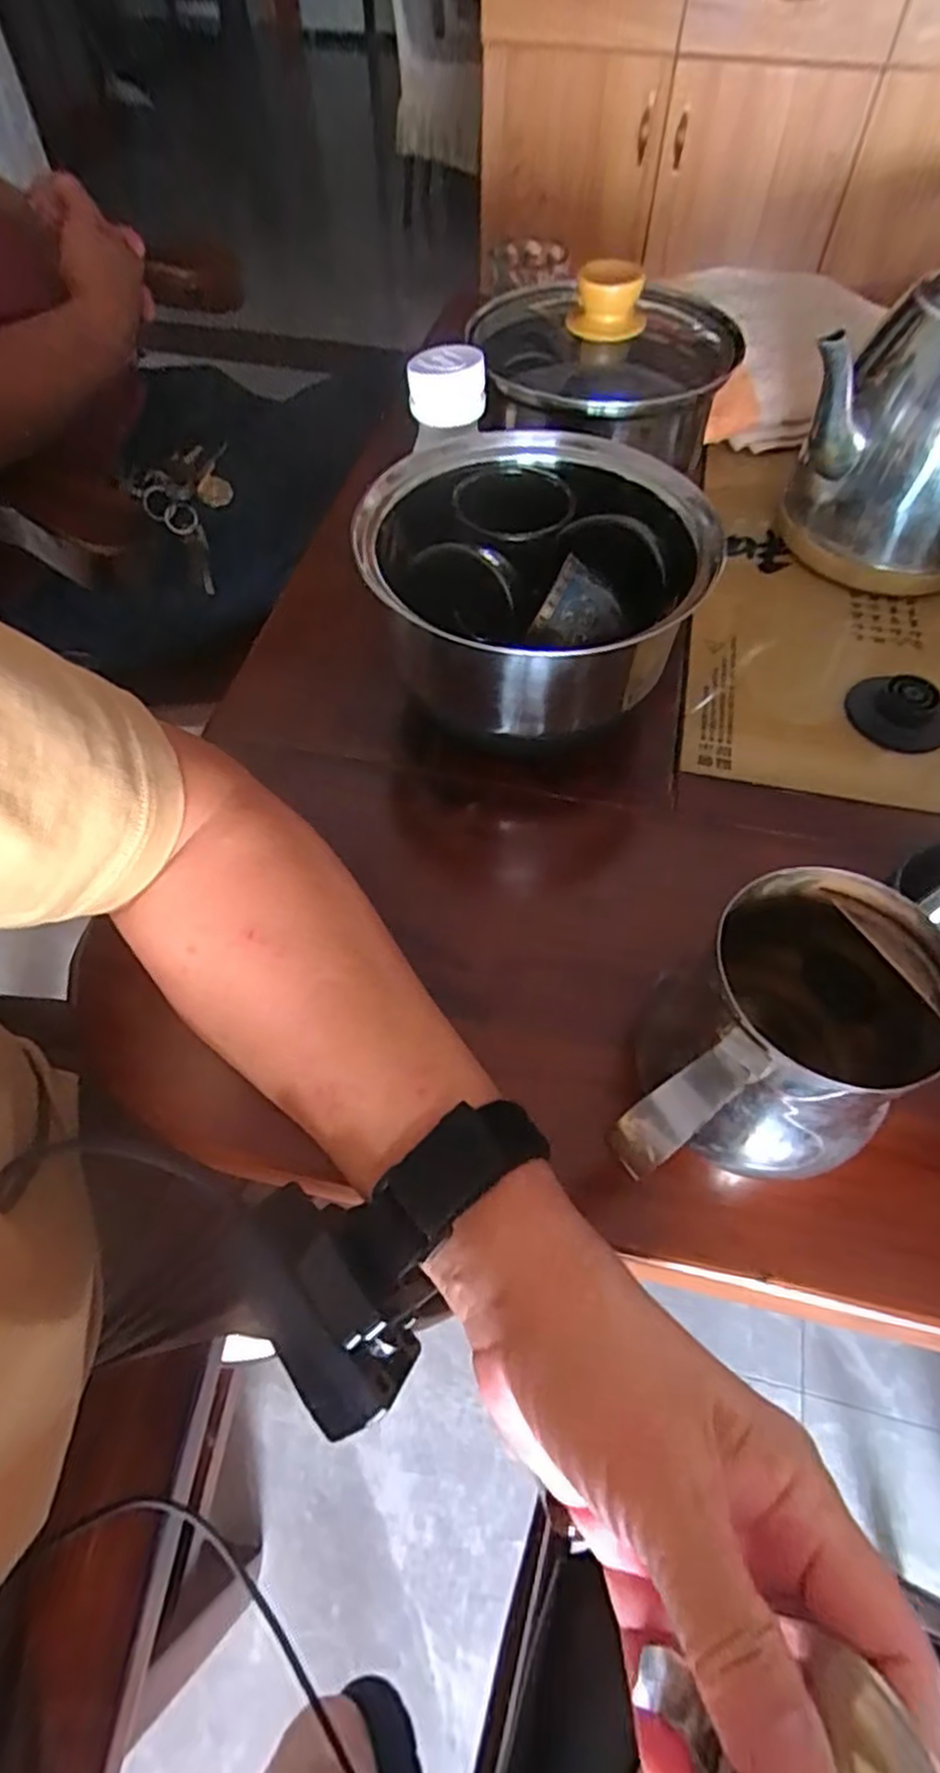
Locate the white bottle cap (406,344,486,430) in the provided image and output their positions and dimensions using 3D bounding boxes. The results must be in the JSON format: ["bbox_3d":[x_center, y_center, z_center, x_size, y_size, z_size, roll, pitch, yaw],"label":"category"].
[{"bbox_3d":[-0.012,-0.265,0.380,0.040,0.033,0.038,0,58,0],"label":"white bottle cap"}]

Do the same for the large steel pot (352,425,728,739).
[{"bbox_3d":[0.032,-0.143,0.347,0.158,0.069,0.176,10,59,6],"label":"large steel pot"}]

